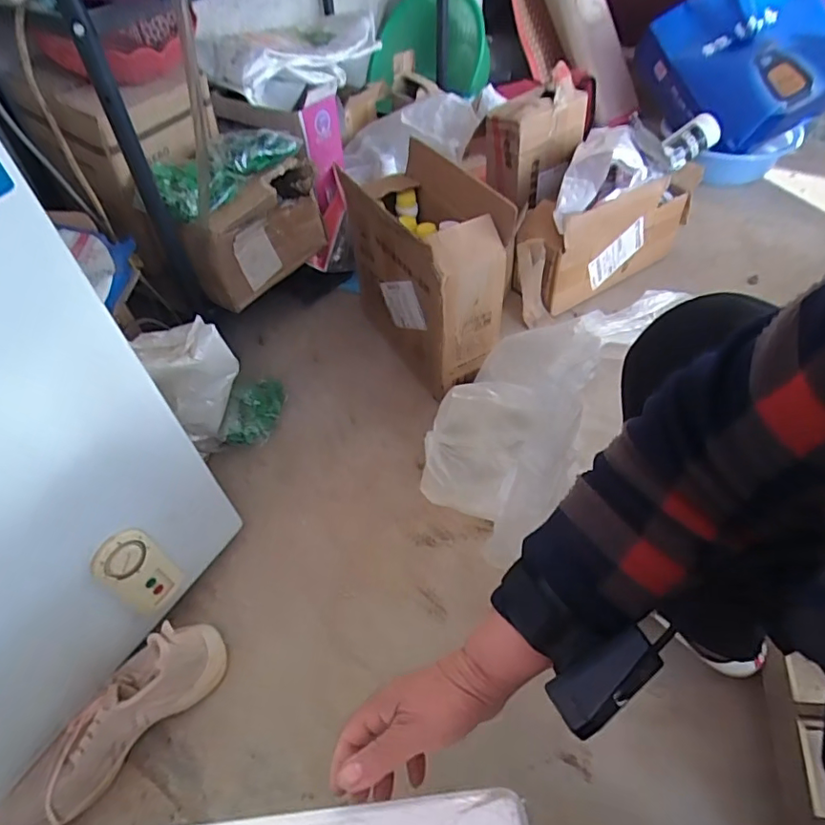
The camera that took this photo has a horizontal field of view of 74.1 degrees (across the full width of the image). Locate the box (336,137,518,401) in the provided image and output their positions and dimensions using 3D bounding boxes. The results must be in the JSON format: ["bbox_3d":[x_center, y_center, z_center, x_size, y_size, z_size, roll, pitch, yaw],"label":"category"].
[{"bbox_3d":[0.017,-0.222,0.842,0.147,0.254,0.288,-22,52,-14],"label":"box"}]

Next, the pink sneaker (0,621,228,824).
[{"bbox_3d":[-0.318,0.323,0.571,0.088,0.083,0.254,31,59,26],"label":"pink sneaker"}]

